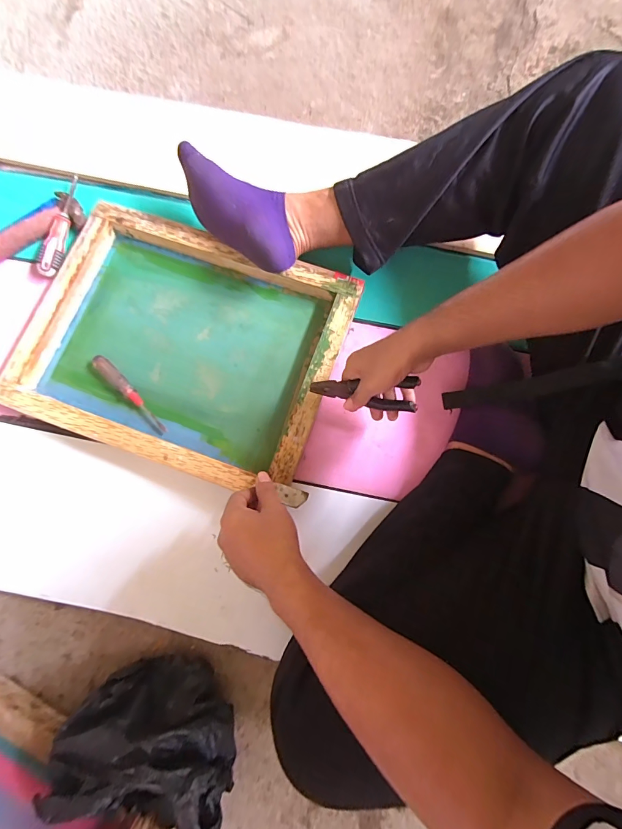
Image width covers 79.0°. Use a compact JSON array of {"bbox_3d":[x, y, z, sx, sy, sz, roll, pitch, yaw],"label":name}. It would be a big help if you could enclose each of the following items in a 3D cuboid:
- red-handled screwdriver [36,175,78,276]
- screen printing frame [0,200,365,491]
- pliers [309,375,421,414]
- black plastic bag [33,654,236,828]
[{"bbox_3d":[-0.425,-0.320,0.638,0.034,0.023,0.178,7,79,1],"label":"red-handled screwdriver"},{"bbox_3d":[-0.196,-0.110,0.592,0.451,0.043,0.356,19,79,4],"label":"screen printing frame"},{"bbox_3d":[0.071,-0.033,0.516,0.147,0.040,0.035,6,78,18],"label":"pliers"},{"bbox_3d":[-0.187,0.385,0.448,0.198,0.127,0.130,12,79,2],"label":"black plastic bag"}]

